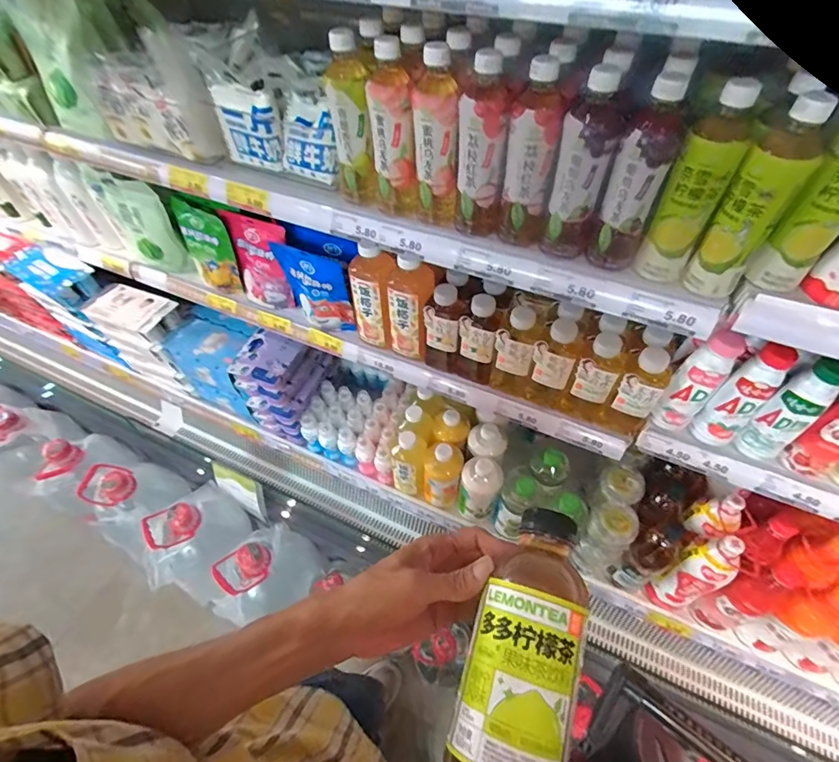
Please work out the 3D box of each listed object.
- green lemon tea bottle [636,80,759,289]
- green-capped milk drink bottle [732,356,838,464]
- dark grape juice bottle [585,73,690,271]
[{"bbox_3d":[0.306,-0.213,0.490,0.055,0.203,0.066,27,58,21],"label":"green lemon tea bottle"},{"bbox_3d":[0.528,0.048,0.633,0.049,0.183,0.057,-28,57,-19],"label":"green-capped milk drink bottle"},{"bbox_3d":[0.245,-0.225,0.505,0.056,0.201,0.052,18,55,15],"label":"dark grape juice bottle"}]

